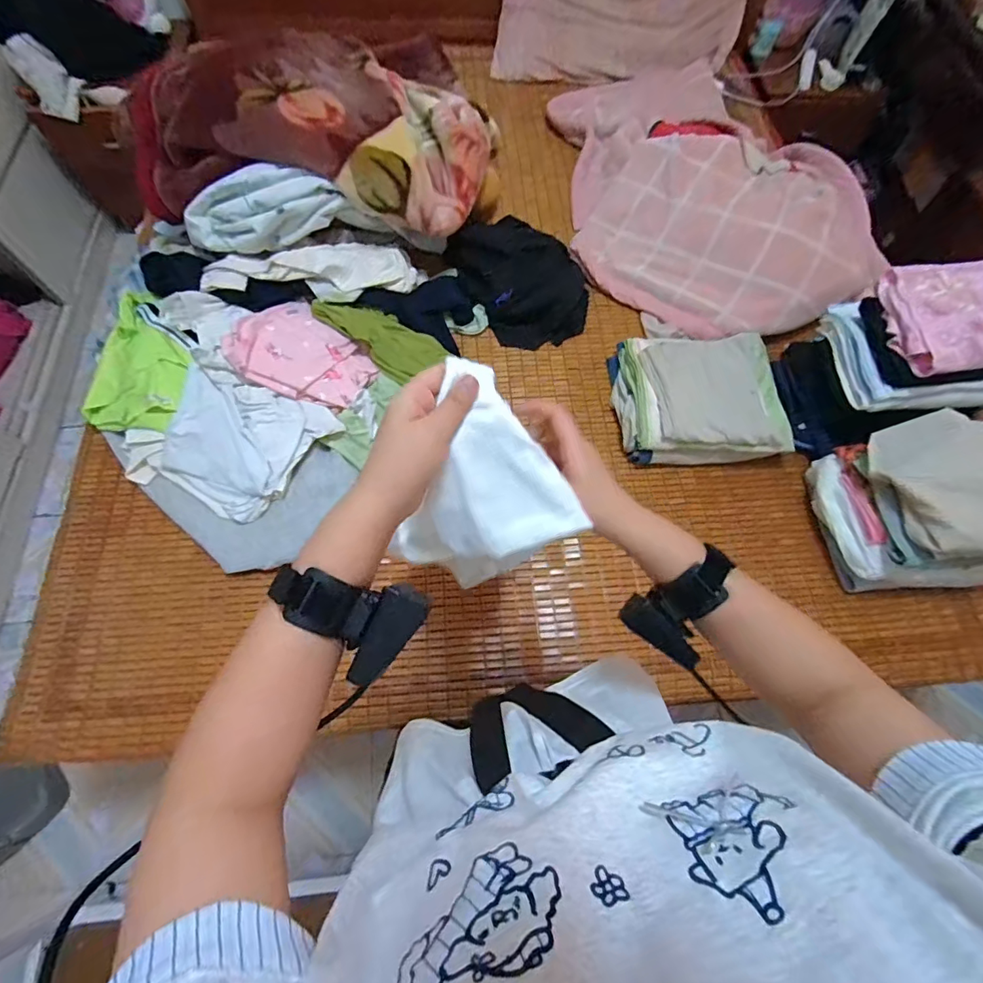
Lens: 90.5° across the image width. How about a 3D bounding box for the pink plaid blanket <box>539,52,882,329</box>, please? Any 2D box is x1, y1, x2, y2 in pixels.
[{"bbox_3d":[0.571,-0.803,1.240,0.725,0.170,0.914,-1,67,-3],"label":"pink plaid blanket"}]

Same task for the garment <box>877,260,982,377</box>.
[{"bbox_3d":[0.835,-0.316,0.865,0.250,0.058,0.204,-5,67,-5],"label":"garment"}]

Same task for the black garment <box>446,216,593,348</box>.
[{"bbox_3d":[0.064,-0.498,1.136,0.259,0.066,0.357,-19,69,-11],"label":"black garment"}]

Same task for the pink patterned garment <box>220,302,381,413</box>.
[{"bbox_3d":[-0.360,-0.286,0.969,0.258,0.050,0.251,27,57,-9],"label":"pink patterned garment"}]

